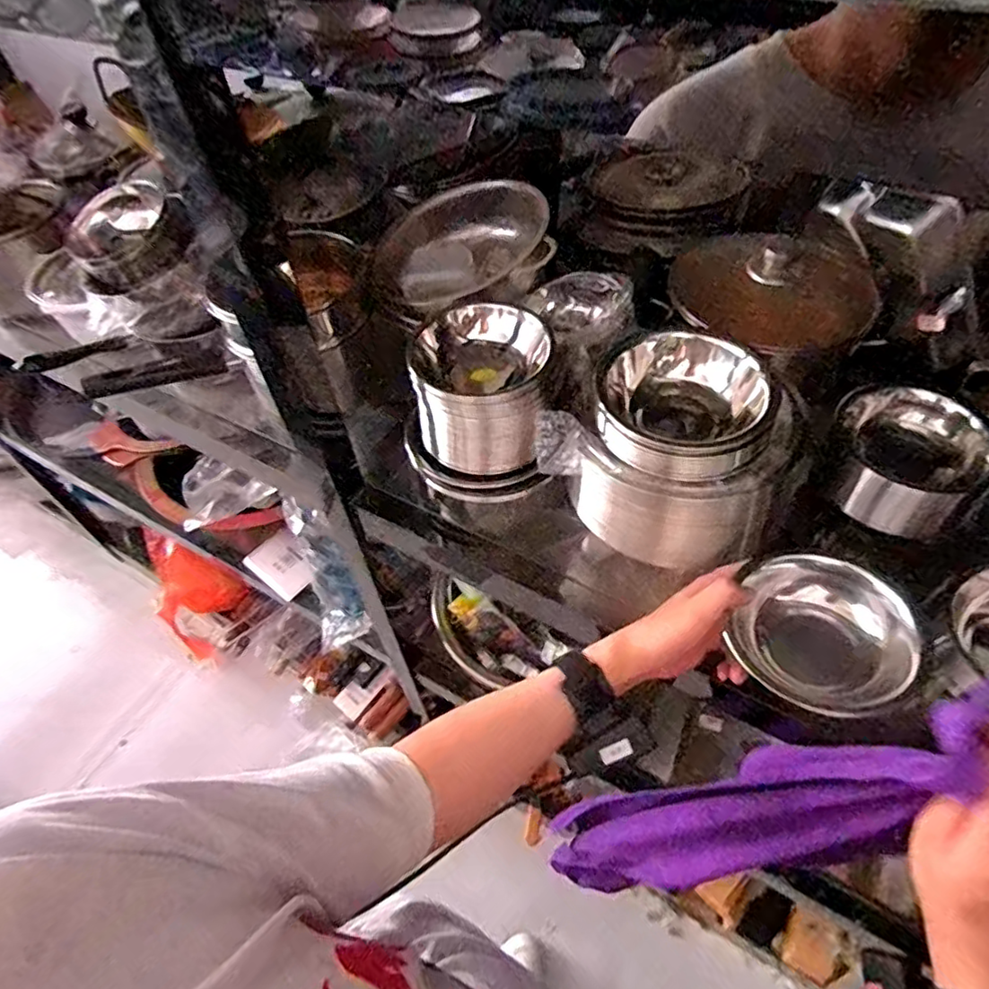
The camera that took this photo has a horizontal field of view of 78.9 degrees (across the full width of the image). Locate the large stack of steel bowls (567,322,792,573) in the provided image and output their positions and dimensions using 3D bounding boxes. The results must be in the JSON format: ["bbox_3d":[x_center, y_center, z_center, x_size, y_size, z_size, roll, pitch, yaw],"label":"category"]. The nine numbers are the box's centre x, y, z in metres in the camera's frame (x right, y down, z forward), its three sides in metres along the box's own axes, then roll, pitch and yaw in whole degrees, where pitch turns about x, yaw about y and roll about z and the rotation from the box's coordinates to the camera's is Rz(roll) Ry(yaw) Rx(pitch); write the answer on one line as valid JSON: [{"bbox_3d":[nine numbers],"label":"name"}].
[{"bbox_3d":[0.148,-0.022,0.524,0.125,0.179,0.140,-22,54,-13],"label":"large stack of steel bowls"}]

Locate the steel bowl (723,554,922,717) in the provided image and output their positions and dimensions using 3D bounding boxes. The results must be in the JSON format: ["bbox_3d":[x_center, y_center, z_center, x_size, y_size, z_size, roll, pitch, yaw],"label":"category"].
[{"bbox_3d":[0.240,0.103,0.445,0.121,0.047,0.109,37,88,33],"label":"steel bowl"}]

